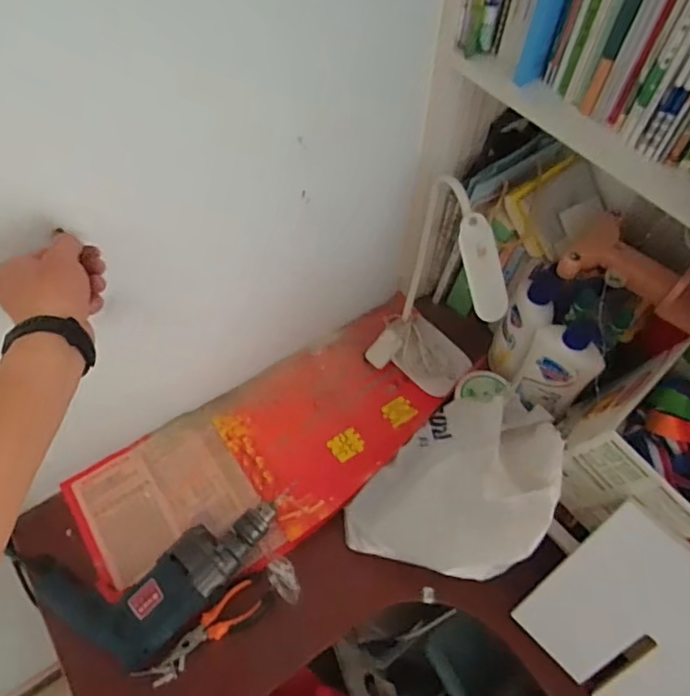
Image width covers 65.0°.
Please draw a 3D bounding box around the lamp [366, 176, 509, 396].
[{"bbox_3d":[0.148,-0.064,0.823,0.173,0.317,0.139,31,61,18],"label":"lamp"}]

